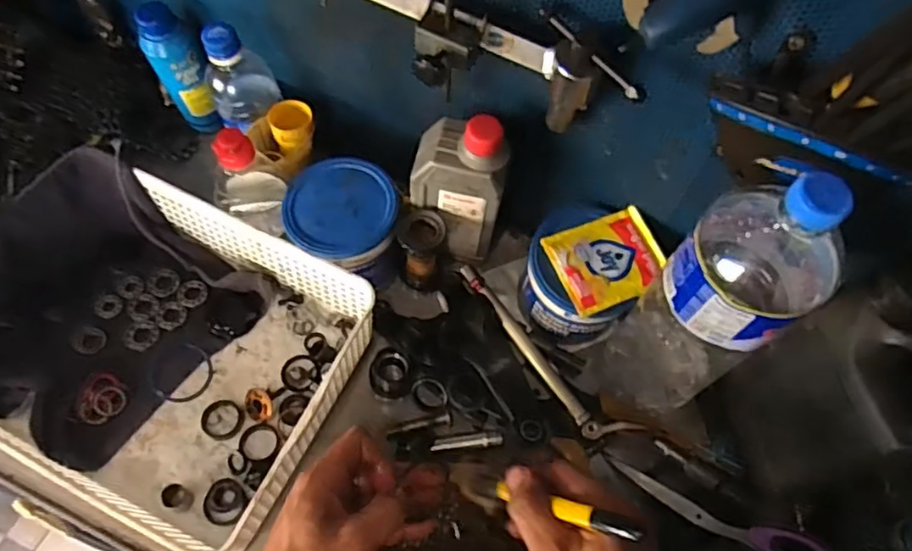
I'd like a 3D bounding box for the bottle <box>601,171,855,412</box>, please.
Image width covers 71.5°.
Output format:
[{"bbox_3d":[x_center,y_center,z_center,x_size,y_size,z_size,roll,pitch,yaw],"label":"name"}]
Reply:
[{"bbox_3d":[0.190,0.027,0.479,0.087,0.295,0.081,2,62,-3],"label":"bottle"}]

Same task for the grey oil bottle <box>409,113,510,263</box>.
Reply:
[{"bbox_3d":[0.002,-0.078,0.571,0.080,0.163,0.046,15,62,4],"label":"grey oil bottle"}]

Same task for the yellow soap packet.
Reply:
[{"bbox_3d":[0.134,-0.014,0.556,0.094,0.013,0.077,-20,66,-14],"label":"yellow soap packet"}]

